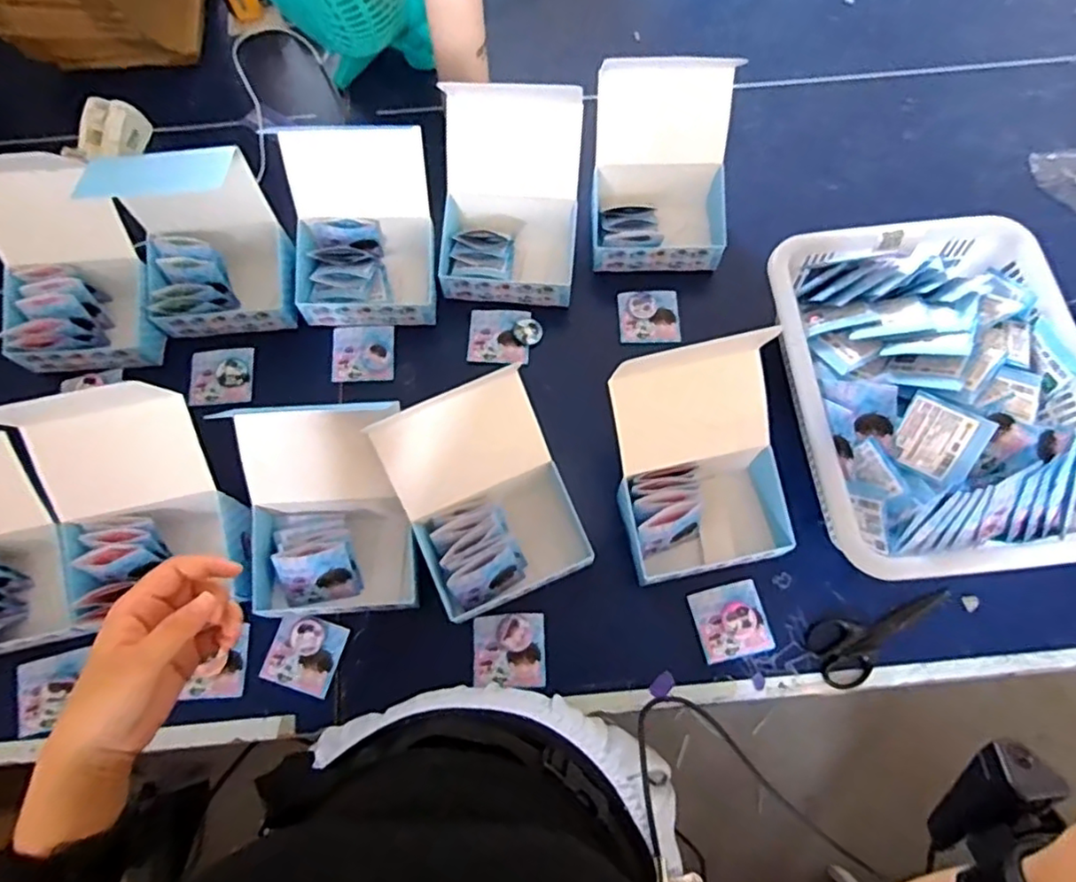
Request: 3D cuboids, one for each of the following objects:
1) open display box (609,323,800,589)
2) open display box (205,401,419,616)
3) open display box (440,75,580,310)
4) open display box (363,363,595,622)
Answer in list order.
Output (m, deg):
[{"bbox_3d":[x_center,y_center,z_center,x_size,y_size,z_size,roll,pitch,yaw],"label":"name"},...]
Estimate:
[{"bbox_3d":[0.153,0.022,0.592,0.152,0.148,0.190,-9,72,-2],"label":"open display box"},{"bbox_3d":[-0.195,0.067,0.577,0.149,0.152,0.169,-4,72,-1],"label":"open display box"},{"bbox_3d":[-0.031,-0.259,0.683,0.145,0.146,0.168,6,72,2],"label":"open display box"},{"bbox_3d":[-0.048,0.055,0.593,0.144,0.129,0.176,-22,73,-6],"label":"open display box"}]

